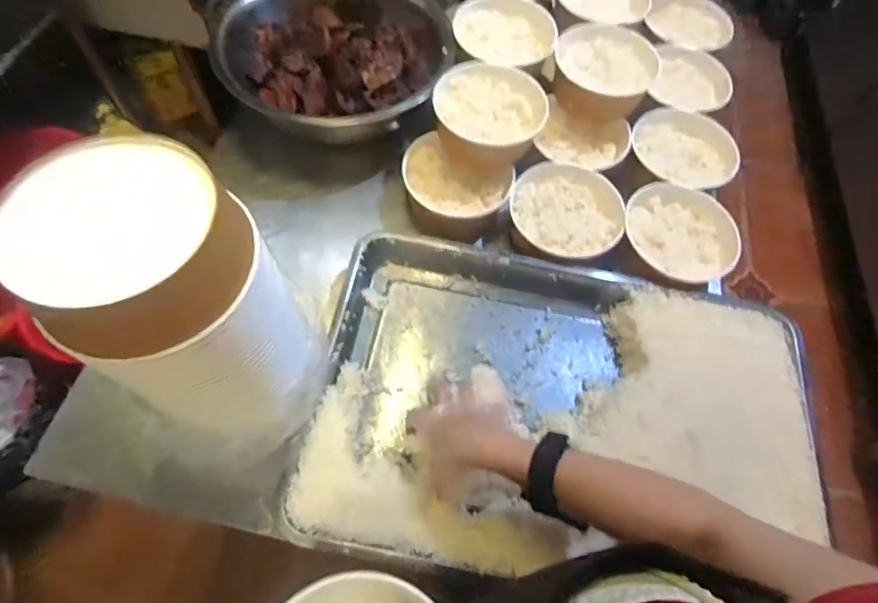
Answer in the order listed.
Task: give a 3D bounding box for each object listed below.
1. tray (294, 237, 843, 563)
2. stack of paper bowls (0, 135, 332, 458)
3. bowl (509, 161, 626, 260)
[{"bbox_3d":[0.150,0.127,0.604,0.570,0.059,0.369,10,63,1],"label":"tray"},{"bbox_3d":[-0.199,0.016,0.439,0.148,0.288,0.153,36,66,14],"label":"stack of paper bowls"},{"bbox_3d":[0.181,-0.124,0.733,0.155,0.058,0.152,1,63,-3],"label":"bowl"}]

